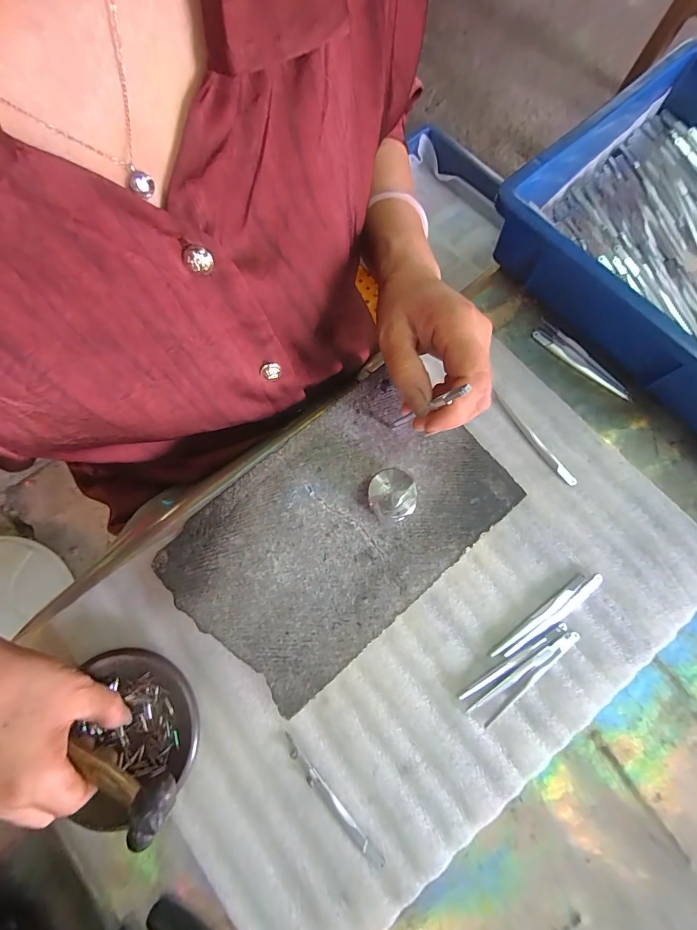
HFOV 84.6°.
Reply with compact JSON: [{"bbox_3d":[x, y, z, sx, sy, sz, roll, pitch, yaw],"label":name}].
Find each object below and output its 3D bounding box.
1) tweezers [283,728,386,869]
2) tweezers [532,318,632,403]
[{"bbox_3d":[-0.013,0.248,0.282,0.009,0.004,0.107,-42,80,-10],"label":"tweezers"},{"bbox_3d":[0.228,-0.102,0.371,0.106,0.006,0.016,41,79,9],"label":"tweezers"}]

